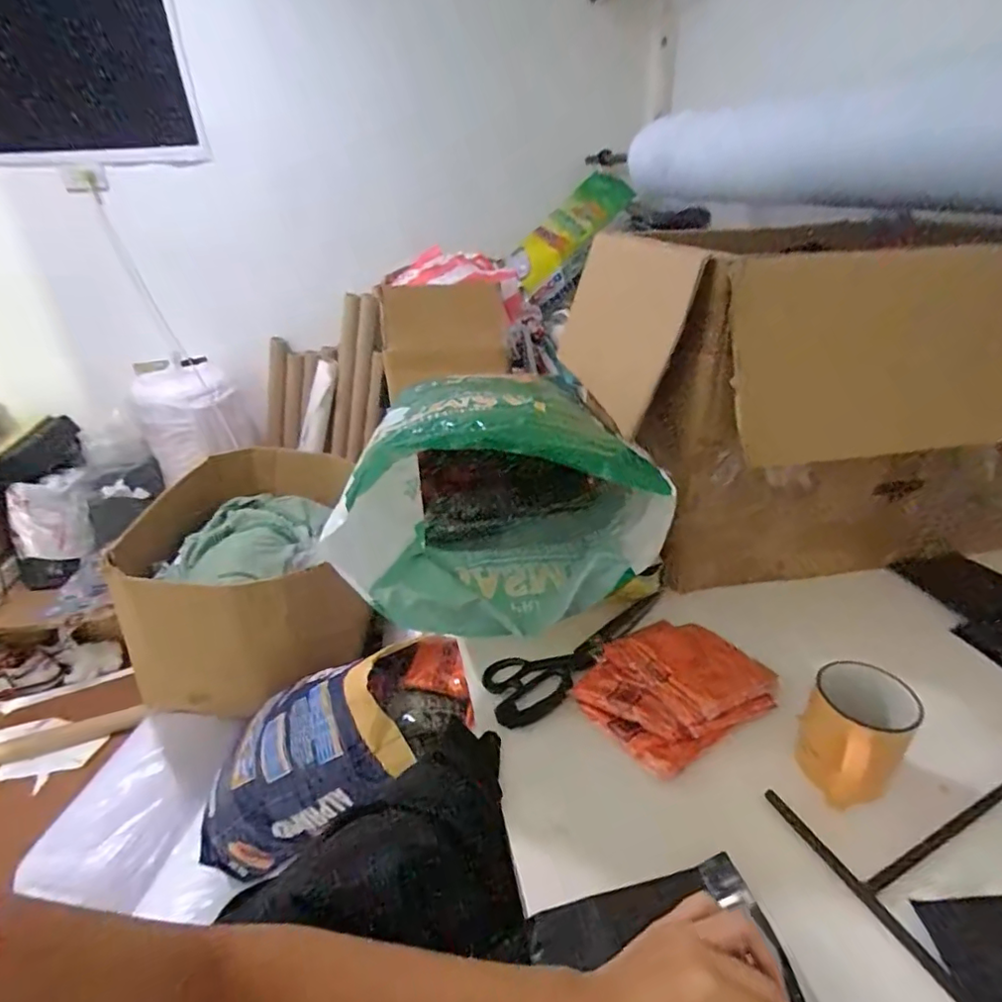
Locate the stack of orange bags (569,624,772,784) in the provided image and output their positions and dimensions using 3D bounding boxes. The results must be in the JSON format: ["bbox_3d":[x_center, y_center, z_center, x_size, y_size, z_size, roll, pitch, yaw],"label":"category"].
[{"bbox_3d":[0.182,0.191,0.592,0.189,0.035,0.146,-17,32,-26],"label":"stack of orange bags"}]

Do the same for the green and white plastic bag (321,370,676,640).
[{"bbox_3d":[-0.013,-0.001,0.628,0.276,0.235,0.229,-3,29,-2],"label":"green and white plastic bag"}]

